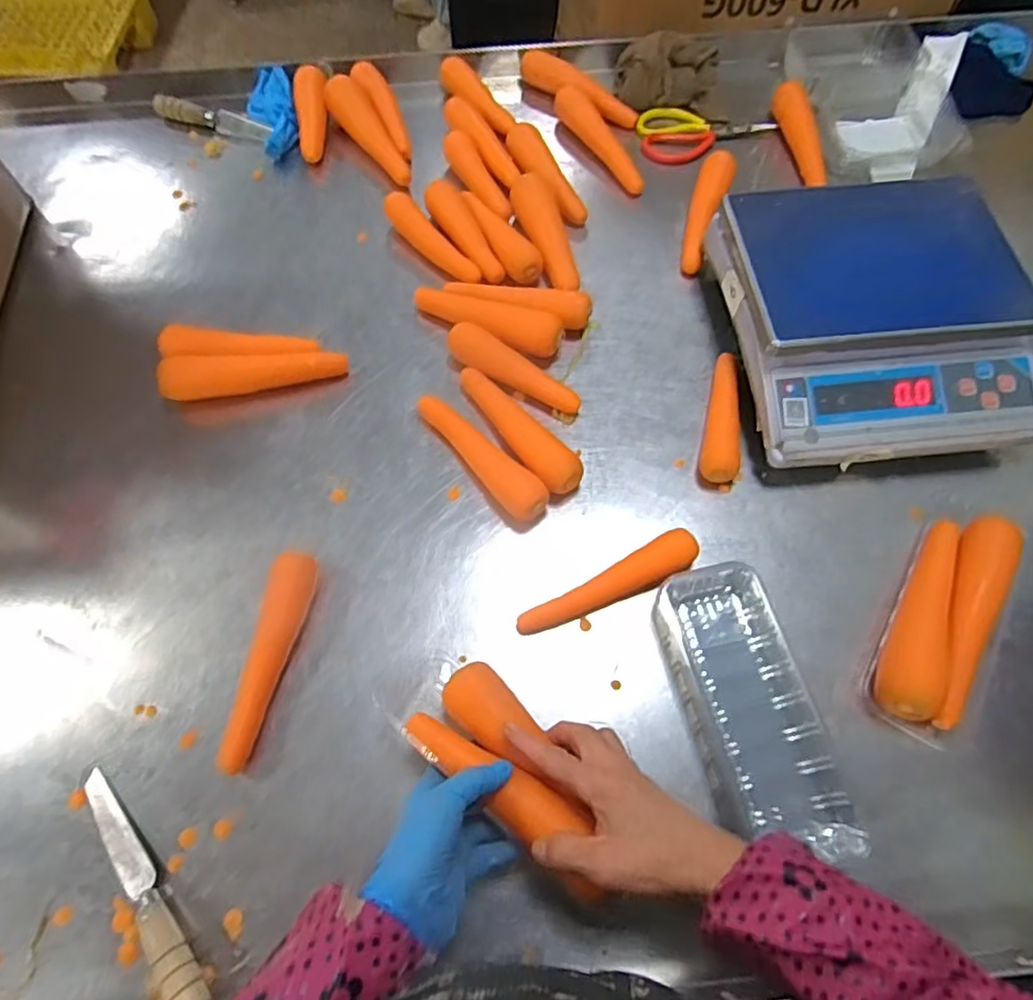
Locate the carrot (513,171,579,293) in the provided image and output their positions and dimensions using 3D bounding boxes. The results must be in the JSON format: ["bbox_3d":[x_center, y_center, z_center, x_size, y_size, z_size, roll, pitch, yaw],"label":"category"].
[{"bbox_3d":[0.037,-0.323,0.756,0.050,0.046,0.173,-16,66,-6],"label":"carrot"}]

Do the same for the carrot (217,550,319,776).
[{"bbox_3d":[-0.219,0.138,0.542,0.034,0.044,0.184,11,66,6],"label":"carrot"}]

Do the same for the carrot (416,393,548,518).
[{"bbox_3d":[-0.042,-0.045,0.634,0.043,0.038,0.186,-41,71,-16],"label":"carrot"}]

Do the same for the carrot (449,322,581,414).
[{"bbox_3d":[-0.004,-0.138,0.675,0.159,0.045,0.037,31,70,15],"label":"carrot"}]

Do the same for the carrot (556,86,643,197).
[{"bbox_3d":[0.114,-0.489,0.840,0.040,0.042,0.194,-26,67,-10],"label":"carrot"}]

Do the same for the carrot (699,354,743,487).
[{"bbox_3d":[0.223,-0.091,0.655,0.037,0.032,0.163,13,66,7],"label":"carrot"}]

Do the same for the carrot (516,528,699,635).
[{"bbox_3d":[0.085,0.080,0.574,0.179,0.033,0.034,-24,67,-10],"label":"carrot"}]

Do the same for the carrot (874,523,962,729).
[{"bbox_3d":[0.368,0.102,0.554,0.049,0.037,0.201,25,68,12],"label":"carrot"}]

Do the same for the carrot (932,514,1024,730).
[{"bbox_3d":[0.405,0.105,0.548,0.042,0.036,0.204,25,68,12],"label":"carrot"}]

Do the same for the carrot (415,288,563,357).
[{"bbox_3d":[-0.037,-0.200,0.702,0.175,0.043,0.043,18,67,9],"label":"carrot"}]

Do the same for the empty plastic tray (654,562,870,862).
[{"bbox_3d":[0.196,0.175,0.523,0.103,0.040,0.241,-13,66,-4],"label":"empty plastic tray"}]

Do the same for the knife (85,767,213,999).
[{"bbox_3d":[-0.293,0.300,0.475,0.023,0.025,0.204,-37,70,-15],"label":"knife"}]

